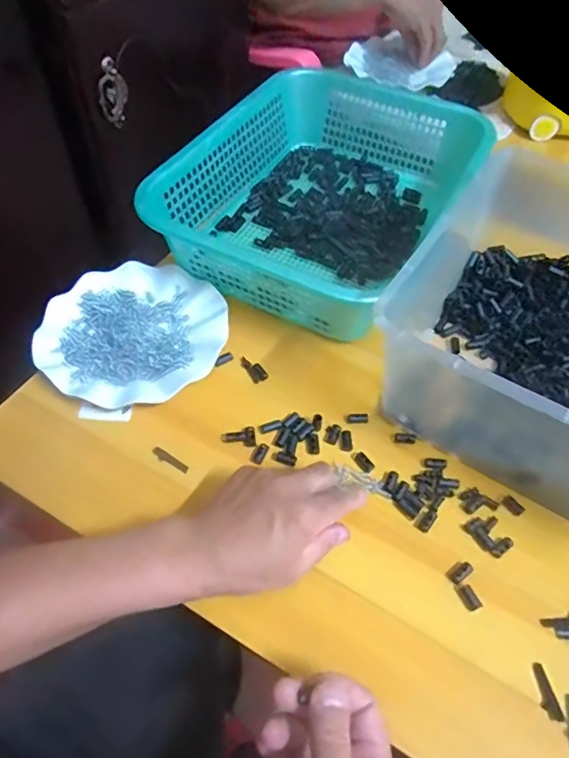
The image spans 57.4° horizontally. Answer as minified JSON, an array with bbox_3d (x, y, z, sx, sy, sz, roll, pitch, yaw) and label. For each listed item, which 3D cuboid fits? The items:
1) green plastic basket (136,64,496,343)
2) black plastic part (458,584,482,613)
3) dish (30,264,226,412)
[{"bbox_3d":[0.052,-0.230,0.626,0.281,0.092,0.385,25,57,14],"label":"green plastic basket"},{"bbox_3d":[0.143,0.169,0.401,0.012,0.004,0.019,-20,58,-17],"label":"black plastic part"},{"bbox_3d":[-0.151,-0.049,0.530,0.176,0.020,0.174,1,54,-2],"label":"dish"}]

